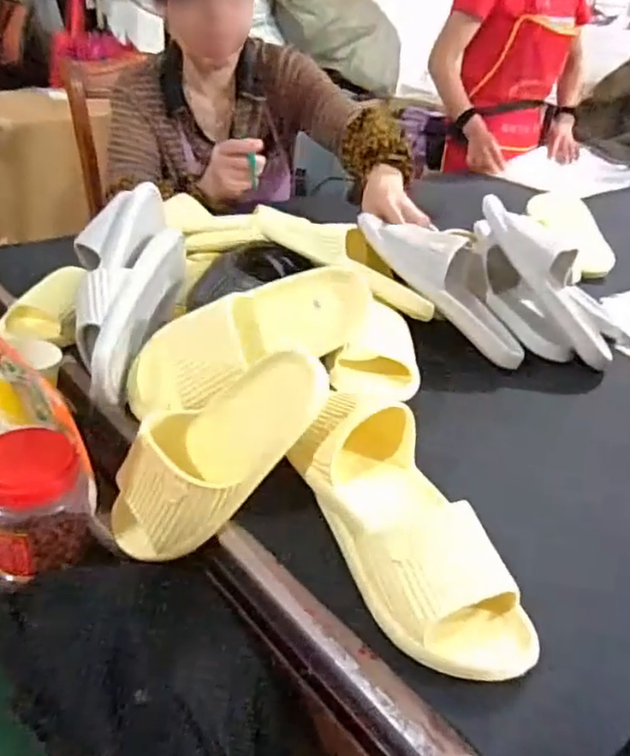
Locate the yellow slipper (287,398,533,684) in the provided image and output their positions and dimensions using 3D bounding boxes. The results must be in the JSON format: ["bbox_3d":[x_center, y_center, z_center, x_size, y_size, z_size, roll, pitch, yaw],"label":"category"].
[{"bbox_3d":[0.074,0.121,0.535,0.108,0.054,0.262,-11,49,-26],"label":"yellow slipper"}]

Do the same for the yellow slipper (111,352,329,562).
[{"bbox_3d":[-0.094,0.062,0.574,0.244,0.082,0.089,-41,42,3],"label":"yellow slipper"}]

